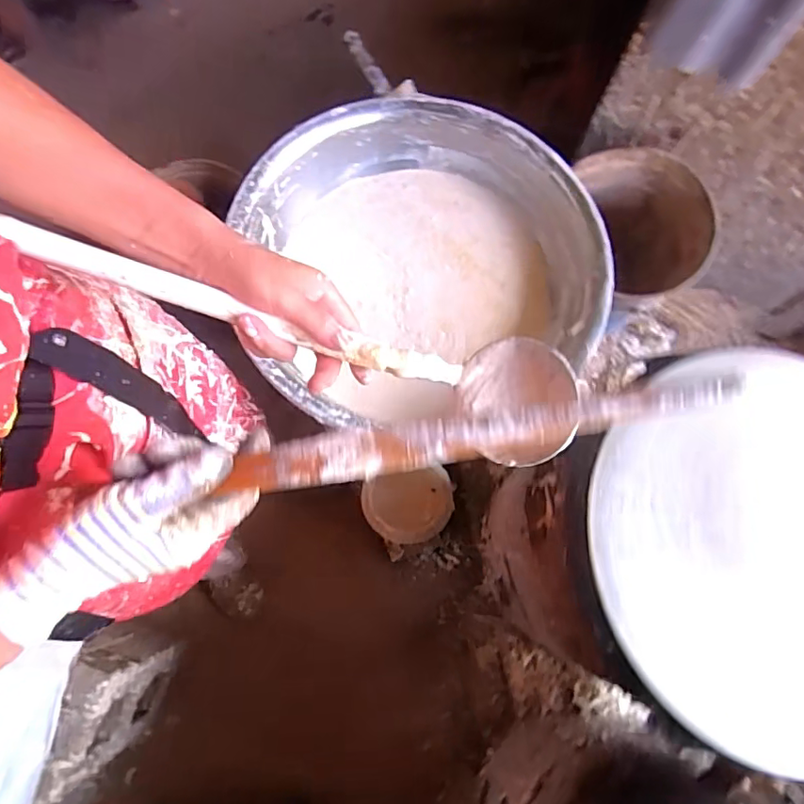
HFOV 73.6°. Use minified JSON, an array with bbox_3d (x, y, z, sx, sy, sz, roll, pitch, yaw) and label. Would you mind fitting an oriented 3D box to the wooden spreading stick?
[{"bbox_3d":[0.042,0.021,0.328,0.304,0.018,0.028,-10,77,2],"label":"wooden spreading stick"}]

